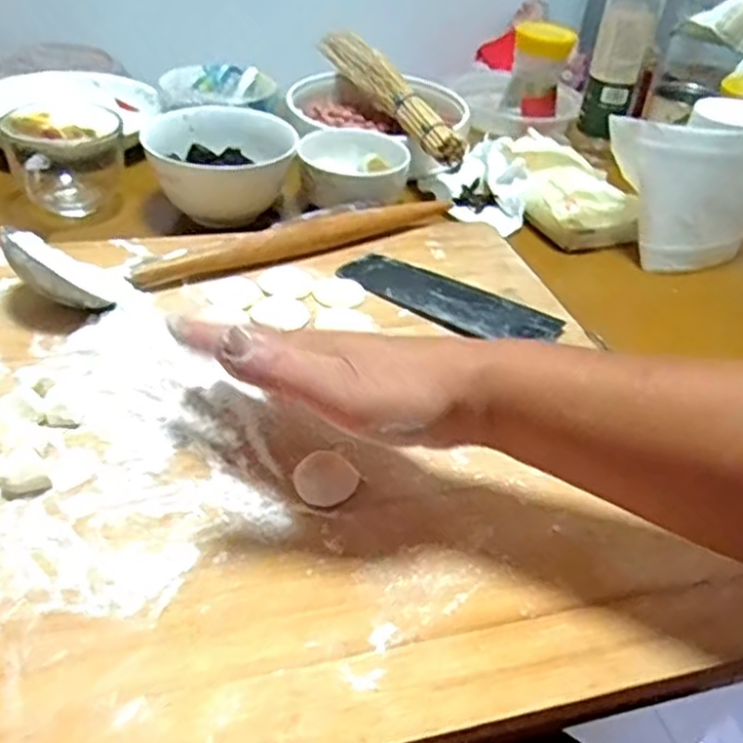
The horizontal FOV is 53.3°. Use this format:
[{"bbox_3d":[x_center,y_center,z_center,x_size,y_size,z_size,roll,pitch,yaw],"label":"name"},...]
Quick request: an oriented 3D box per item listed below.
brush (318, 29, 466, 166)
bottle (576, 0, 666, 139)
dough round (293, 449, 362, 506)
[{"bbox_3d":[0.017,-0.325,0.845,0.041,0.030,0.356,-11,41,-21],"label":"brush"},{"bbox_3d":[0.278,-0.375,0.795,0.055,0.220,0.051,19,40,15],"label":"bottle"},{"bbox_3d":[-0.026,0.059,0.416,0.036,0.006,0.034,4,40,-4],"label":"dough round"}]

